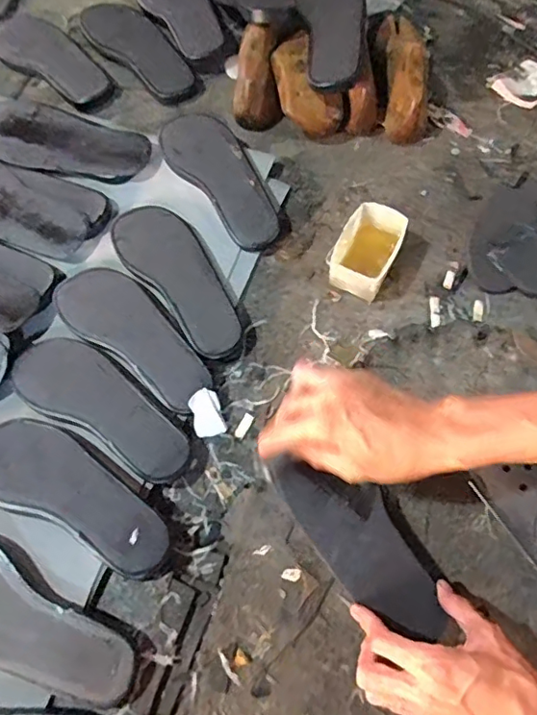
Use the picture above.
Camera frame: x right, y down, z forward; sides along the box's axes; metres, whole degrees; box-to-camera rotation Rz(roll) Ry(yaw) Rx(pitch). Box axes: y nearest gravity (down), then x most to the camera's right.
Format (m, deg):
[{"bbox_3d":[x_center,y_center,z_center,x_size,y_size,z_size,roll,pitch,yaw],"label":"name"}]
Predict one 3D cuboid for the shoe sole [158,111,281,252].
[{"bbox_3d":[-0.060,-0.239,0.707,0.088,0.020,0.227,-39,72,-1],"label":"shoe sole"}]

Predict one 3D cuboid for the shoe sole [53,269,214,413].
[{"bbox_3d":[-0.155,-0.032,0.625,0.218,0.013,0.089,40,73,15],"label":"shoe sole"}]

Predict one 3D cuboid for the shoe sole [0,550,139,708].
[{"bbox_3d":[-0.231,0.243,0.492,0.231,0.024,0.082,29,71,12],"label":"shoe sole"}]

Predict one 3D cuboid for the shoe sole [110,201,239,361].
[{"bbox_3d":[-0.107,-0.100,0.650,0.091,0.010,0.224,-31,71,-12],"label":"shoe sole"}]

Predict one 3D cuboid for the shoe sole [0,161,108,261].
[{"bbox_3d":[-0.350,-0.212,0.713,0.263,0.018,0.112,22,69,9],"label":"shoe sole"}]

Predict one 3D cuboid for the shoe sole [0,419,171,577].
[{"bbox_3d":[-0.198,0.133,0.543,0.228,0.024,0.084,27,70,11],"label":"shoe sole"}]

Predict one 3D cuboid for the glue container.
[{"bbox_3d":[0.120,-0.131,0.659,0.073,0.062,0.100,28,71,12],"label":"glue container"}]

